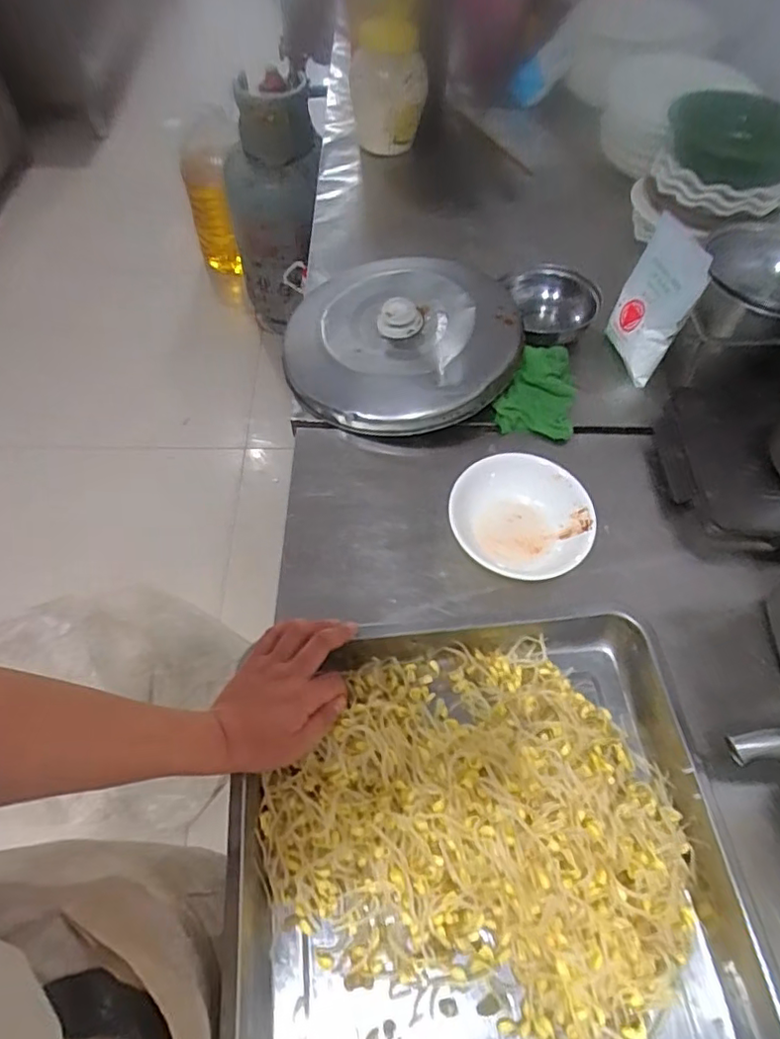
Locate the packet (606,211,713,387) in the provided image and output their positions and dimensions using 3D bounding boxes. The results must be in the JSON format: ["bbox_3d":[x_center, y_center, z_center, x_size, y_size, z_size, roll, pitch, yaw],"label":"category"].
[{"bbox_3d":[0.348,-0.291,0.792,0.031,0.183,0.111,-6,50,-23],"label":"packet"}]

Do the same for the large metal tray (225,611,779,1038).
[{"bbox_3d":[0.090,0.364,0.430,0.410,0.066,0.584,-6,58,-5],"label":"large metal tray"}]

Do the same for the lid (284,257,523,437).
[{"bbox_3d":[0.009,-0.248,0.786,0.297,0.056,0.316,-9,59,-7],"label":"lid"}]

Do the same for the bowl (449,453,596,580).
[{"bbox_3d":[0.147,0.001,0.651,0.136,0.054,0.147,1,58,-1],"label":"bowl"}]

